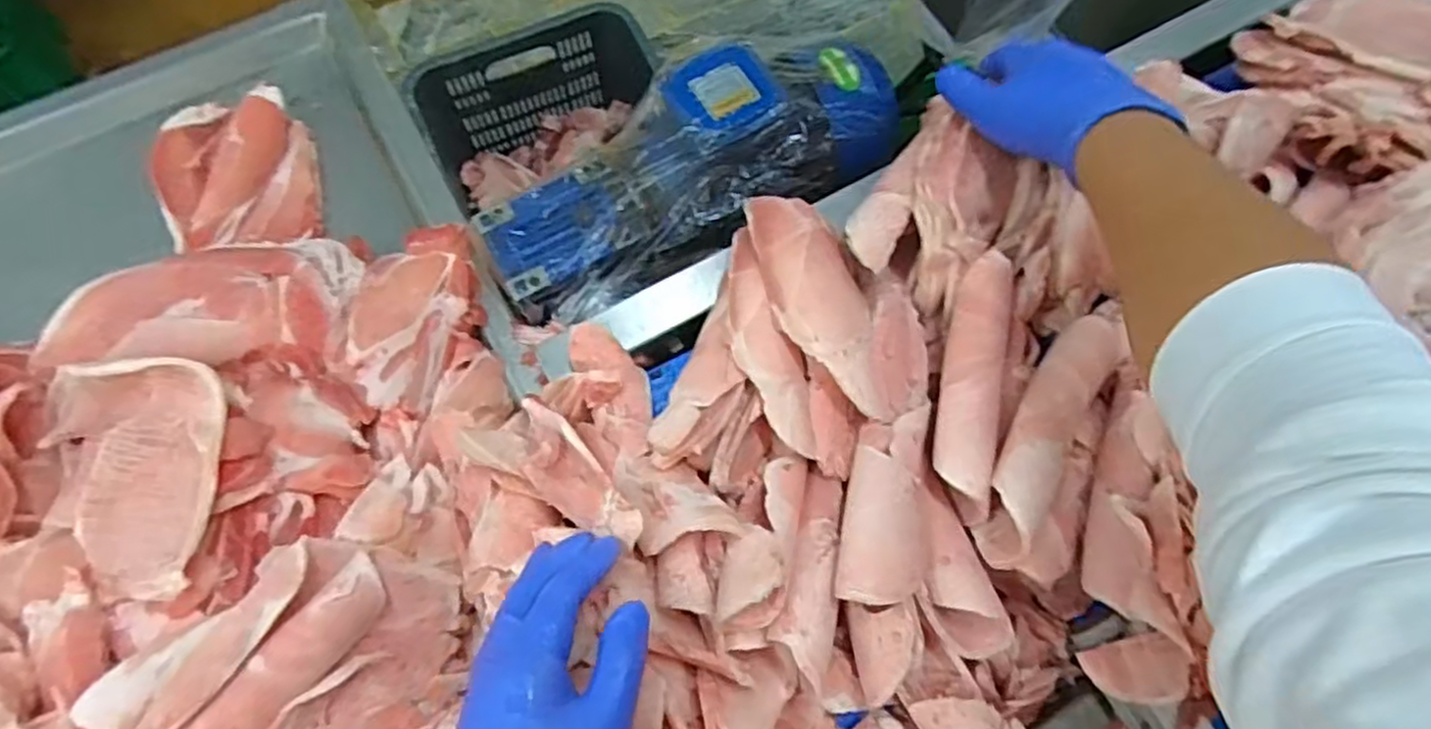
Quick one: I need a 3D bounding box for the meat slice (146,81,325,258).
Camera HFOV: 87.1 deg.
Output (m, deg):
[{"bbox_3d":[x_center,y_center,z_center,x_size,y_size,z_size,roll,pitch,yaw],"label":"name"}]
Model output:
[{"bbox_3d":[-0.442,-0.182,0.683,0.148,0.043,0.155,-7,71,-4],"label":"meat slice"}]

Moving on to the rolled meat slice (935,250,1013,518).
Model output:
[{"bbox_3d":[0.178,0.012,0.525,0.043,0.048,0.190,11,71,3],"label":"rolled meat slice"}]

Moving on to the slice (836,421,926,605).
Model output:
[{"bbox_3d":[0.108,0.094,0.478,0.053,0.025,0.117,9,57,2],"label":"slice"}]

